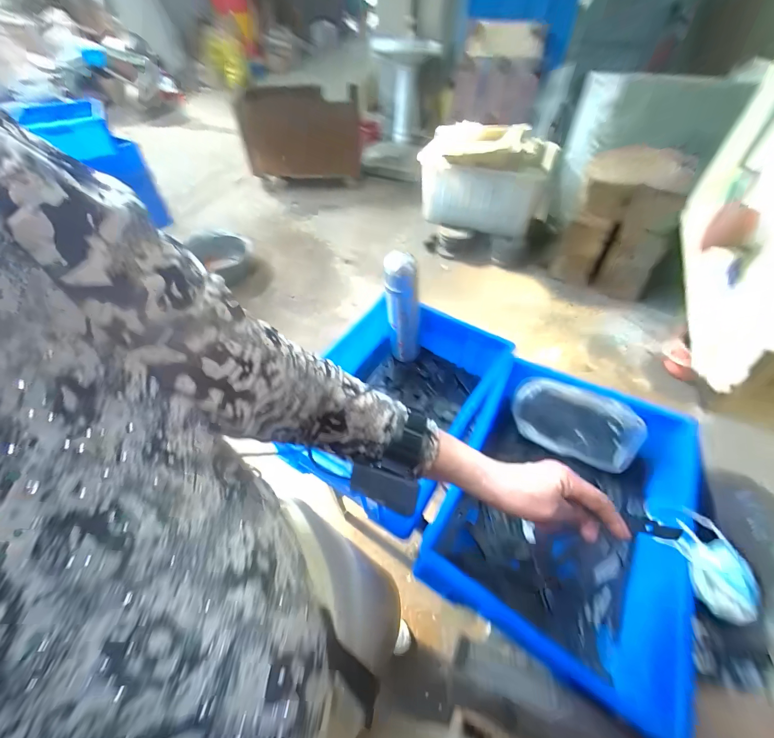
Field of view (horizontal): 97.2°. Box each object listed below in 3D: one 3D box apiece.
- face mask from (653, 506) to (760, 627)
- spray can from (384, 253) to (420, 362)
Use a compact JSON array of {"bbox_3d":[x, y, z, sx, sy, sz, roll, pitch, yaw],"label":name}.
[{"bbox_3d":[0.379,0.228,0.401,0.054,0.041,0.110,-8,52,-2],"label":"face mask"},{"bbox_3d":[0.032,-0.117,0.690,0.063,0.223,0.064,-2,52,3],"label":"spray can"}]

